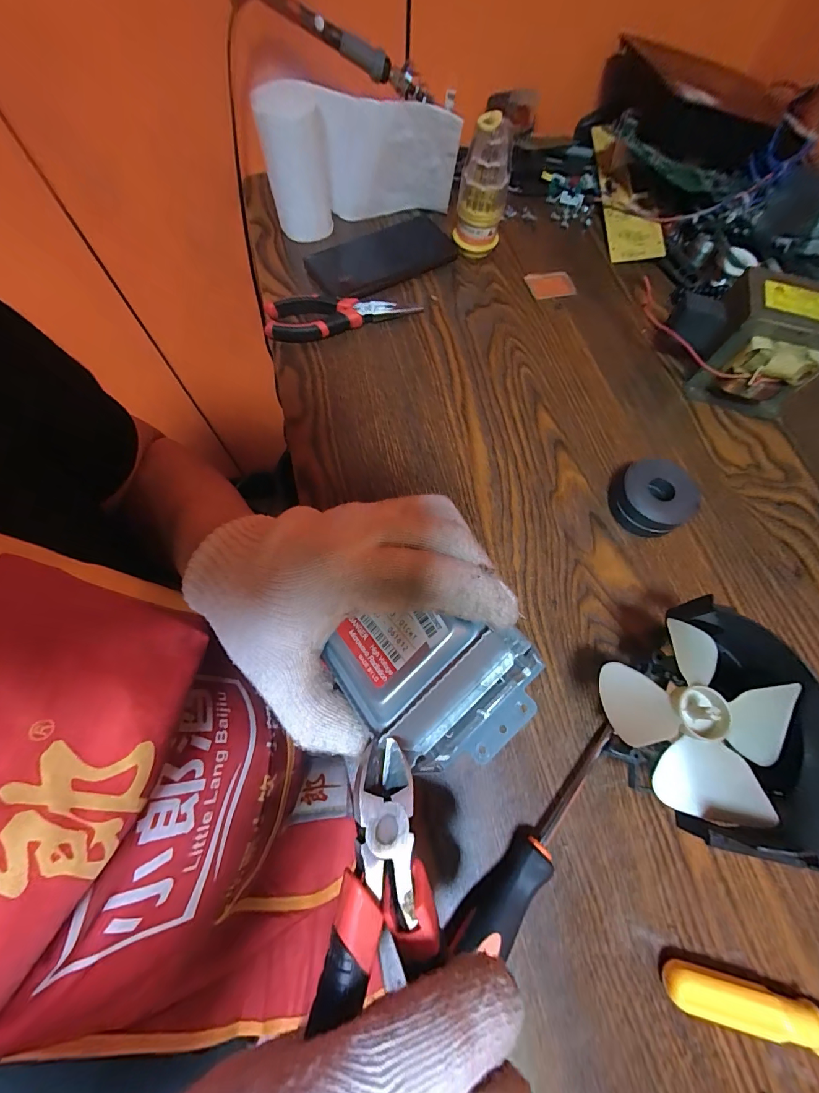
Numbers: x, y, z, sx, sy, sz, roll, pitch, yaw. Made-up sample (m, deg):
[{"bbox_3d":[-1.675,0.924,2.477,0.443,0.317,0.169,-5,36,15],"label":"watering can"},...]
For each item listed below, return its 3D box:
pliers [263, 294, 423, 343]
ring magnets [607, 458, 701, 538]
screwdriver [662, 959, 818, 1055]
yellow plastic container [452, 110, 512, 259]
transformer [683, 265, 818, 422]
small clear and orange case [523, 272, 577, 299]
[{"bbox_3d":[-0.070,-0.232,0.397,0.151,0.024,0.048,-1,69,-1],"label":"pliers"},{"bbox_3d":[0.200,-0.041,0.323,0.057,0.030,0.059,20,70,6],"label":"ring magnets"},{"bbox_3d":[0.224,0.267,0.218,0.156,0.020,0.021,14,70,4],"label":"screwdriver"},{"bbox_3d":[0.074,-0.363,0.399,0.046,0.116,0.042,-2,69,-2],"label":"yellow plastic container"},{"bbox_3d":[0.319,-0.180,0.353,0.096,0.081,0.076,19,70,6],"label":"transformer"},{"bbox_3d":[0.159,-0.296,0.440,0.050,0.010,0.037,-7,70,-4],"label":"small clear and orange case"}]

